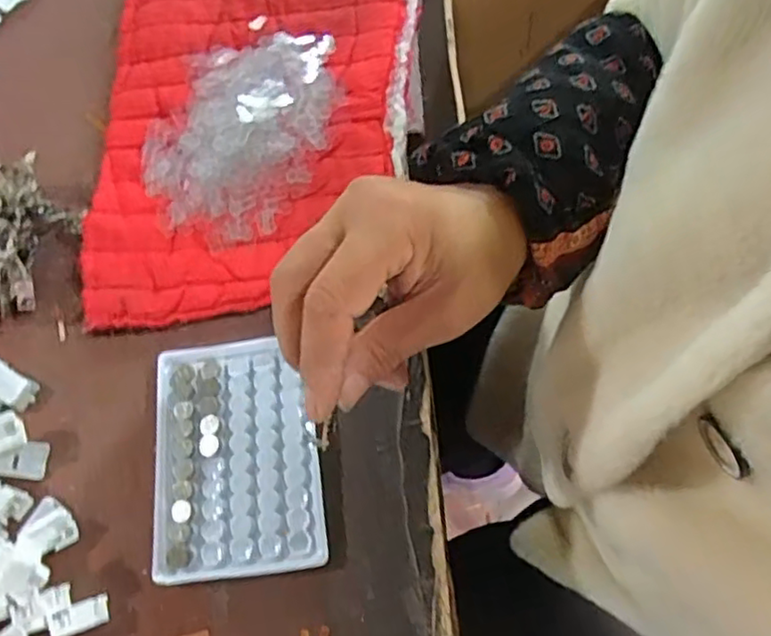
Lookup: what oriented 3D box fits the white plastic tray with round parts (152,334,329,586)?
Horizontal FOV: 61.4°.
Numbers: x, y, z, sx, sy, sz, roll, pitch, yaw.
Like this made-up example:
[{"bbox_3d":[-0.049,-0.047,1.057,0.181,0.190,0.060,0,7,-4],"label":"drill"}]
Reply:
[{"bbox_3d":[-0.085,0.078,0.372,0.091,0.016,0.129,-10,67,1],"label":"white plastic tray with round parts"}]

